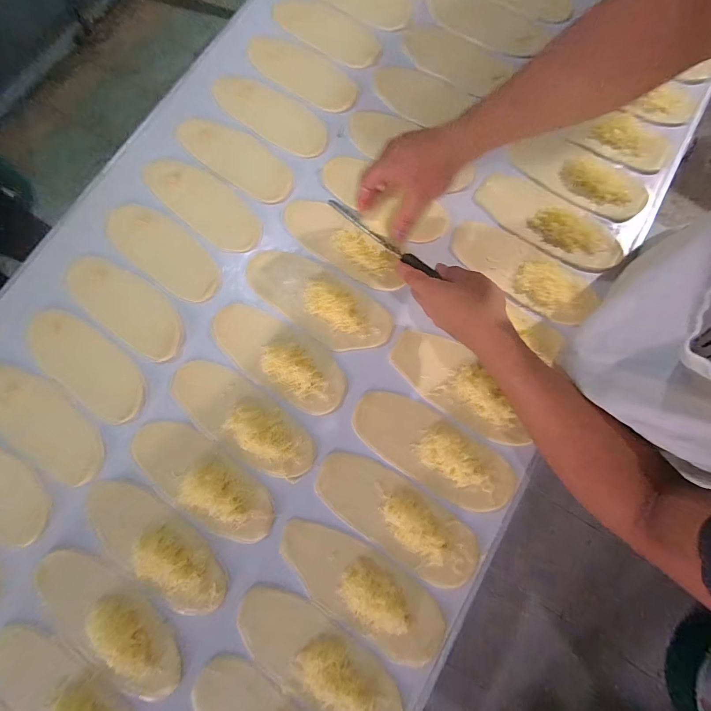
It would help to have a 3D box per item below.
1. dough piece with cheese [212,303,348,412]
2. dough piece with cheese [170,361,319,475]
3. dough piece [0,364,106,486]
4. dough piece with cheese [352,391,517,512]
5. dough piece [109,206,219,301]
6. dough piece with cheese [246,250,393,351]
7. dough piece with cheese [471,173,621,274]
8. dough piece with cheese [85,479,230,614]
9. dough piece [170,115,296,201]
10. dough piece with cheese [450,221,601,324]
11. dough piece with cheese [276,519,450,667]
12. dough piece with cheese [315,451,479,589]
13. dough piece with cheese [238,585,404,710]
[{"bbox_3d":[-0.106,0.000,0.471,0.204,0.016,0.093,32,80,7],"label":"dough piece with cheese"},{"bbox_3d":[-0.157,0.085,0.464,0.221,0.013,0.085,34,80,7],"label":"dough piece with cheese"},{"bbox_3d":[-0.438,0.089,0.465,0.222,0.007,0.089,35,81,8],"label":"dough piece"},{"bbox_3d":[0.102,0.124,0.444,0.221,0.016,0.089,31,80,7],"label":"dough piece with cheese"},{"bbox_3d":[-0.292,-0.161,0.512,0.200,0.010,0.087,37,81,8],"label":"dough piece"},{"bbox_3d":[-0.056,-0.081,0.487,0.223,0.024,0.093,33,80,7],"label":"dough piece with cheese"},{"bbox_3d":[0.292,-0.205,0.508,0.226,0.015,0.088,33,80,7],"label":"dough piece with cheese"},{"bbox_3d":[-0.259,0.242,0.433,0.216,0.012,0.090,32,80,7],"label":"dough piece with cheese"},{"bbox_3d":[-0.197,-0.326,0.553,0.211,0.015,0.081,36,81,8],"label":"dough piece"},{"bbox_3d":[0.248,-0.127,0.496,0.225,0.023,0.086,33,80,7],"label":"dough piece with cheese"},{"bbox_3d":[0.005,0.287,0.415,0.223,0.017,0.089,35,81,8],"label":"dough piece with cheese"},{"bbox_3d":[0.051,0.206,0.429,0.219,0.017,0.086,31,80,7],"label":"dough piece with cheese"},{"bbox_3d":[-0.045,0.367,0.405,0.221,0.017,0.090,33,80,7],"label":"dough piece with cheese"}]

